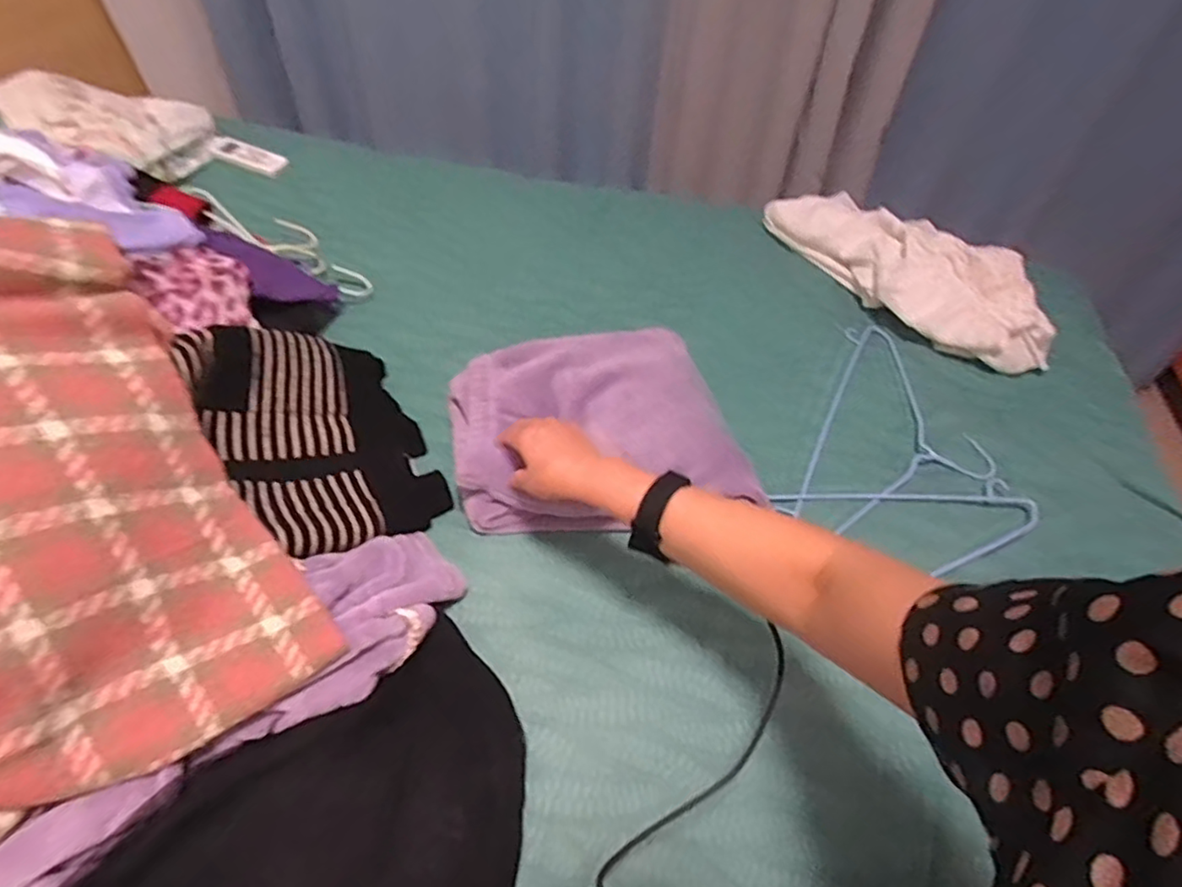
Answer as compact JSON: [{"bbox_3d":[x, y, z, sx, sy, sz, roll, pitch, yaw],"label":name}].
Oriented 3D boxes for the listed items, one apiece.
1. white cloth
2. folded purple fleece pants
[{"bbox_3d":[0.485,-0.292,0.951,0.161,0.110,0.476,-24,55,-21],"label":"white cloth"},{"bbox_3d":[0.005,-0.028,0.728,0.319,0.065,0.261,-8,51,-9],"label":"folded purple fleece pants"}]

